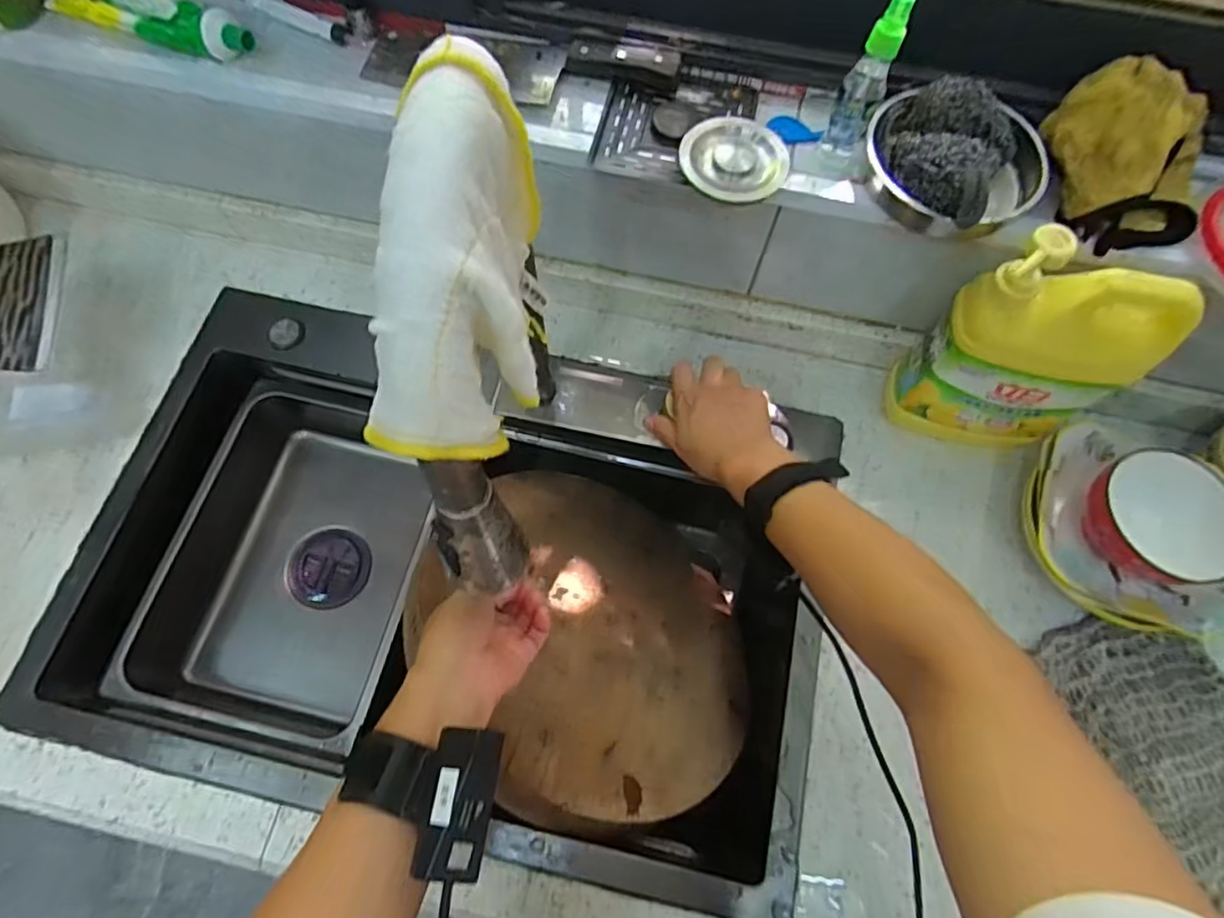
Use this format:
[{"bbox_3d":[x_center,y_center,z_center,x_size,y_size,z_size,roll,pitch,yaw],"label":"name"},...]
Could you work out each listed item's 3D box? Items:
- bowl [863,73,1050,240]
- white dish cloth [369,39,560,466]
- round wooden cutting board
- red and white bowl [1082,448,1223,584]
[{"bbox_3d":[0.265,-0.236,0.490,0.109,0.075,0.132,-33,73,-16],"label":"bowl"},{"bbox_3d":[-0.059,-0.082,0.278,0.065,0.097,0.164,10,67,0],"label":"white dish cloth"},{"bbox_3d":[-0.009,0.166,0.636,0.350,0.016,0.349,24,38,-20],"label":"round wooden cutting board"},{"bbox_3d":[0.464,0.054,0.541,0.094,0.073,0.108,-6,68,-6],"label":"red and white bowl"}]

